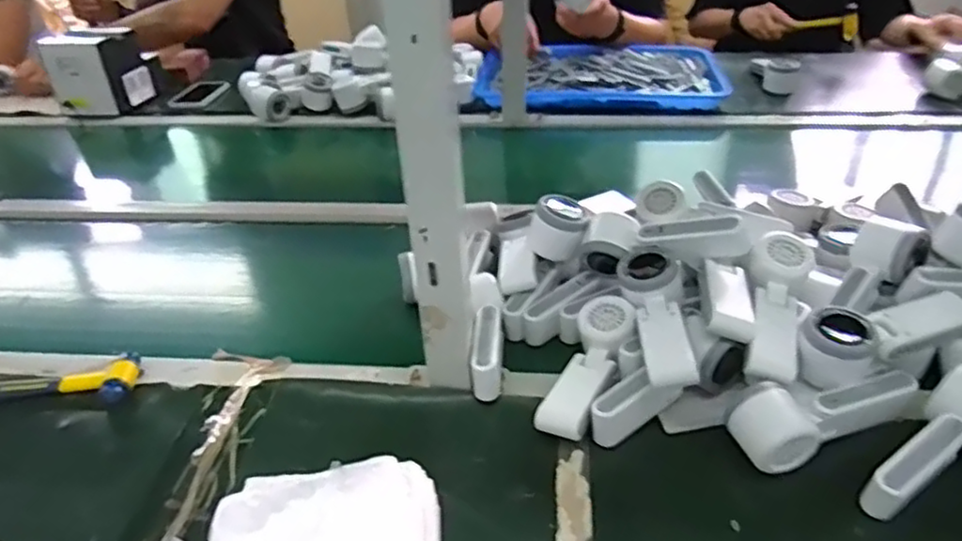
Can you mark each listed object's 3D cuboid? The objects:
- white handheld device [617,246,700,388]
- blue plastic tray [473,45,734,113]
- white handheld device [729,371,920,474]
[{"bbox_3d":[0.159,0.043,0.610,0.064,0.047,0.167,4,35,10],"label":"white handheld device"},{"bbox_3d":[0.235,-0.384,1.314,0.476,0.053,0.300,0,35,5],"label":"blue plastic tray"},{"bbox_3d":[0.289,0.120,0.556,0.169,0.060,0.054,-12,36,-13],"label":"white handheld device"}]

